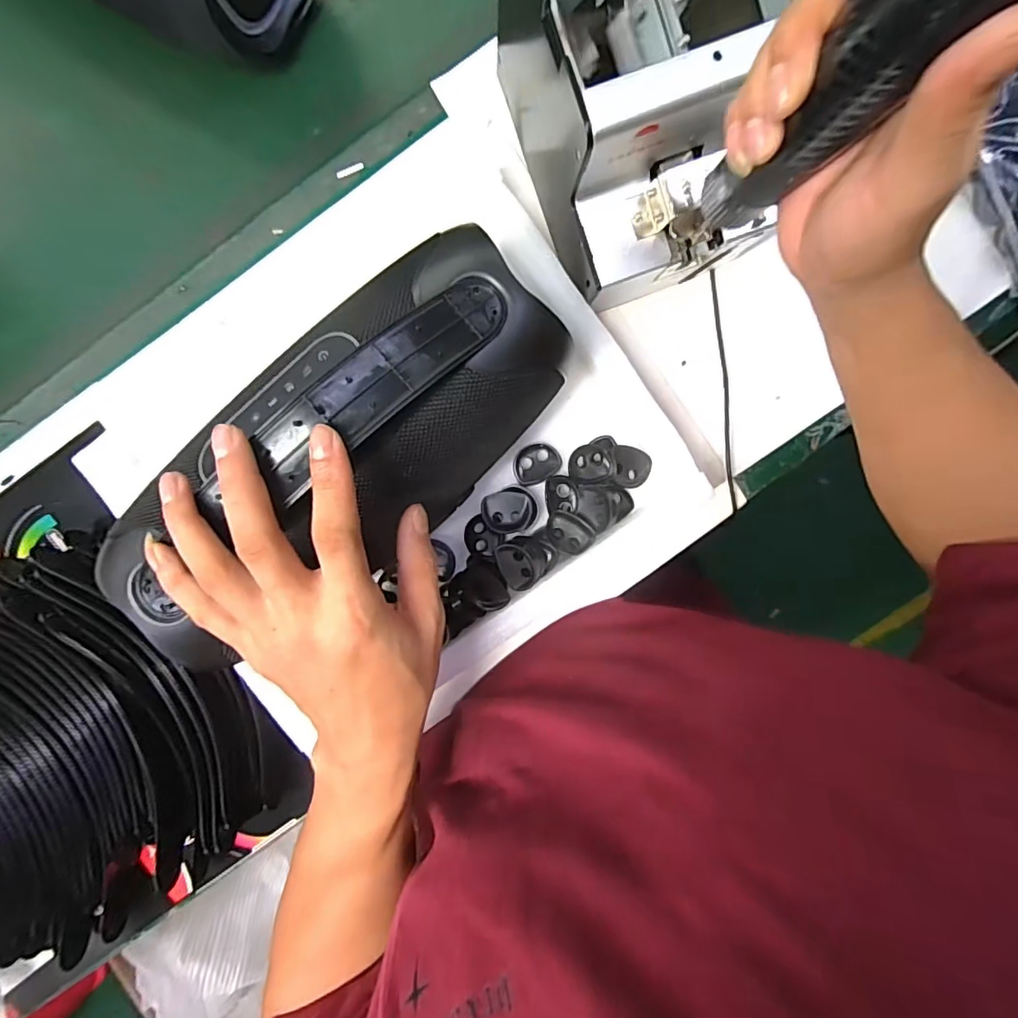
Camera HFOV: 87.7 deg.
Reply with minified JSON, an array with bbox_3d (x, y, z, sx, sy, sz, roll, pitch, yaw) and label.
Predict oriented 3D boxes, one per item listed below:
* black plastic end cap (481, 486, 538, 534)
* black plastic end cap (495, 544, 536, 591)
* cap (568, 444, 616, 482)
[{"bbox_3d":[0.001,0.001,0.389,0.040,0.009,0.033,-5,95,0],"label":"black plastic end cap"},{"bbox_3d":[0.006,0.041,0.381,0.027,0.009,0.035,-24,93,17],"label":"black plastic end cap"},{"bbox_3d":[0.060,-0.034,0.385,0.032,0.013,0.027,-5,95,0],"label":"cap"}]

